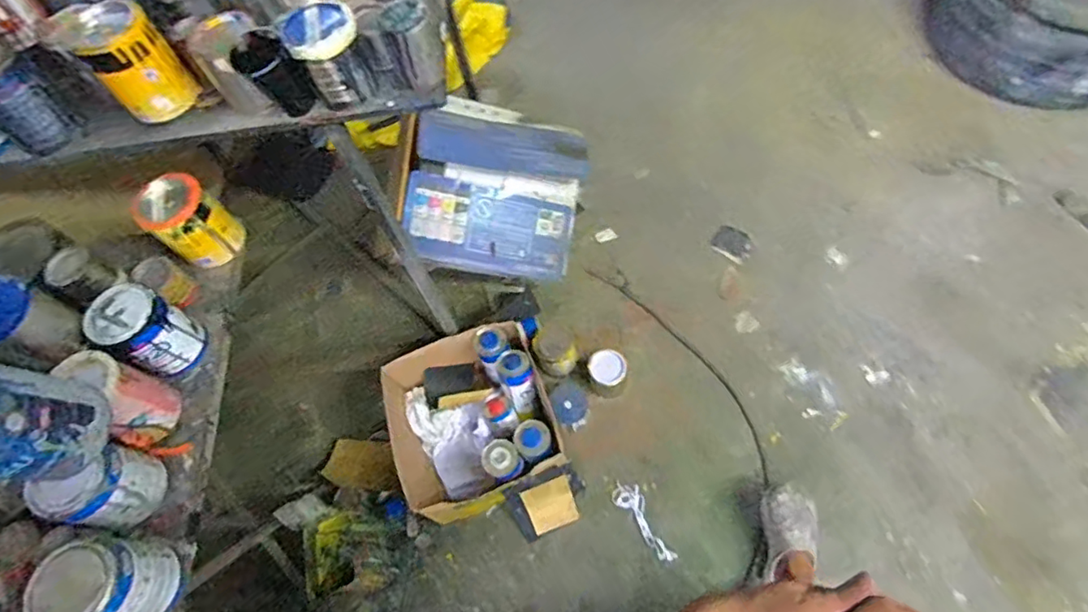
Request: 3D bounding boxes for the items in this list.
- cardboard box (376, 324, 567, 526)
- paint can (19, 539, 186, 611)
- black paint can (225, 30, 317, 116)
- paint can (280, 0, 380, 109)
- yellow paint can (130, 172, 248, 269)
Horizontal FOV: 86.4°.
[{"bbox_3d":[-0.181,0.289,1.452,0.392,0.195,0.438,-21,62,-2],"label":"cardboard box"},{"bbox_3d":[-0.546,0.354,0.736,0.106,0.132,0.111,-2,63,8],"label":"paint can"},{"bbox_3d":[-0.383,-0.325,0.836,0.063,0.110,0.068,-4,62,7],"label":"black paint can"},{"bbox_3d":[-0.306,-0.364,0.843,0.098,0.108,0.095,-4,62,7],"label":"paint can"},{"bbox_3d":[-0.597,-0.139,0.989,0.099,0.142,0.109,33,72,22],"label":"yellow paint can"}]

